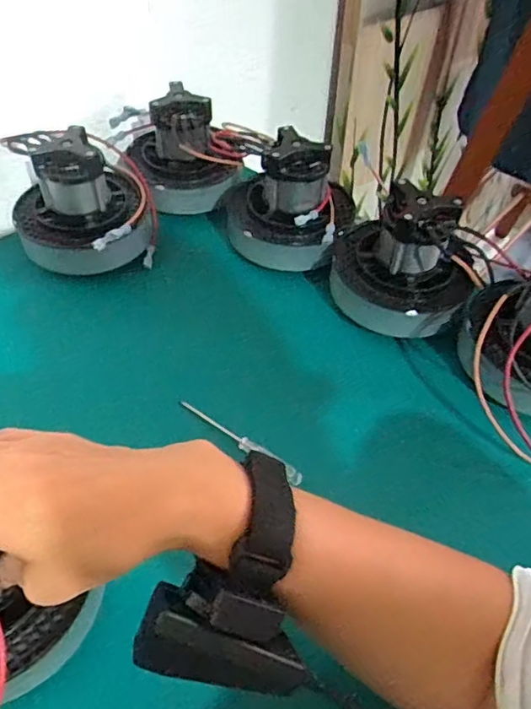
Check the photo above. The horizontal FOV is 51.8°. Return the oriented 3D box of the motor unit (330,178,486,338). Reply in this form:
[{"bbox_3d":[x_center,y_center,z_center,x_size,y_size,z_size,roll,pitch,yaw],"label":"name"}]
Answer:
[{"bbox_3d":[0.124,-0.088,0.487,0.122,0.100,0.102,11,49,8],"label":"motor unit"}]

